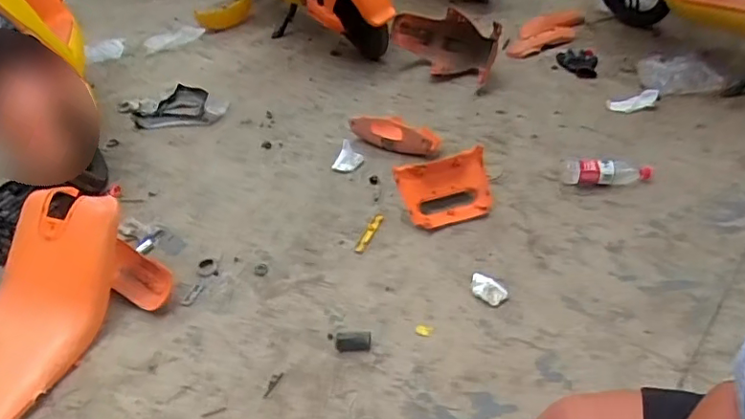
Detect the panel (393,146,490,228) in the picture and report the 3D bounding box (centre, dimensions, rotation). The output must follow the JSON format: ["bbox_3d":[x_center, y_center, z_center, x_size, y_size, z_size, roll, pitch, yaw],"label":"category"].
[{"bbox_3d":[0.200,-0.054,1.428,0.244,0.183,0.057,-17,-5,-16],"label":"panel"}]

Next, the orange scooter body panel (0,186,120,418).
[{"bbox_3d":[-0.757,0.242,1.168,0.287,0.141,0.616,7,57,17],"label":"orange scooter body panel"}]

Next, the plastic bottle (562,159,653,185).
[{"bbox_3d":[0.631,-0.099,1.449,0.237,0.073,0.058,-1,40,8],"label":"plastic bottle"}]

